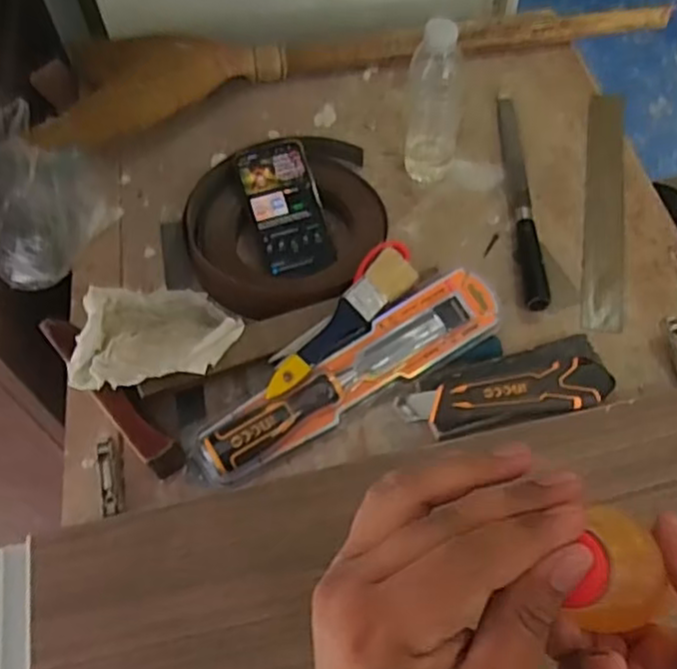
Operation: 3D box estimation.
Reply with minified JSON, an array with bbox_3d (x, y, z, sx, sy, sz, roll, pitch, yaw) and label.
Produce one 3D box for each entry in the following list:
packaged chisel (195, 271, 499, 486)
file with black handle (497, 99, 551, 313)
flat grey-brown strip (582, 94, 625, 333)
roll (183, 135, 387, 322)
[{"bbox_3d":[0.014,0.036,0.642,0.311,0.036,0.062,-28,61,-16],"label":"packaged chisel"},{"bbox_3d":[0.205,-0.161,0.778,0.026,0.019,0.312,0,58,2],"label":"file with black handle"},{"bbox_3d":[0.303,-0.153,0.786,0.044,0.007,0.351,10,59,8],"label":"flat grey-brown strip"},{"bbox_3d":[-0.058,-0.128,0.748,0.212,0.040,0.222,-4,58,-1],"label":"roll"}]

